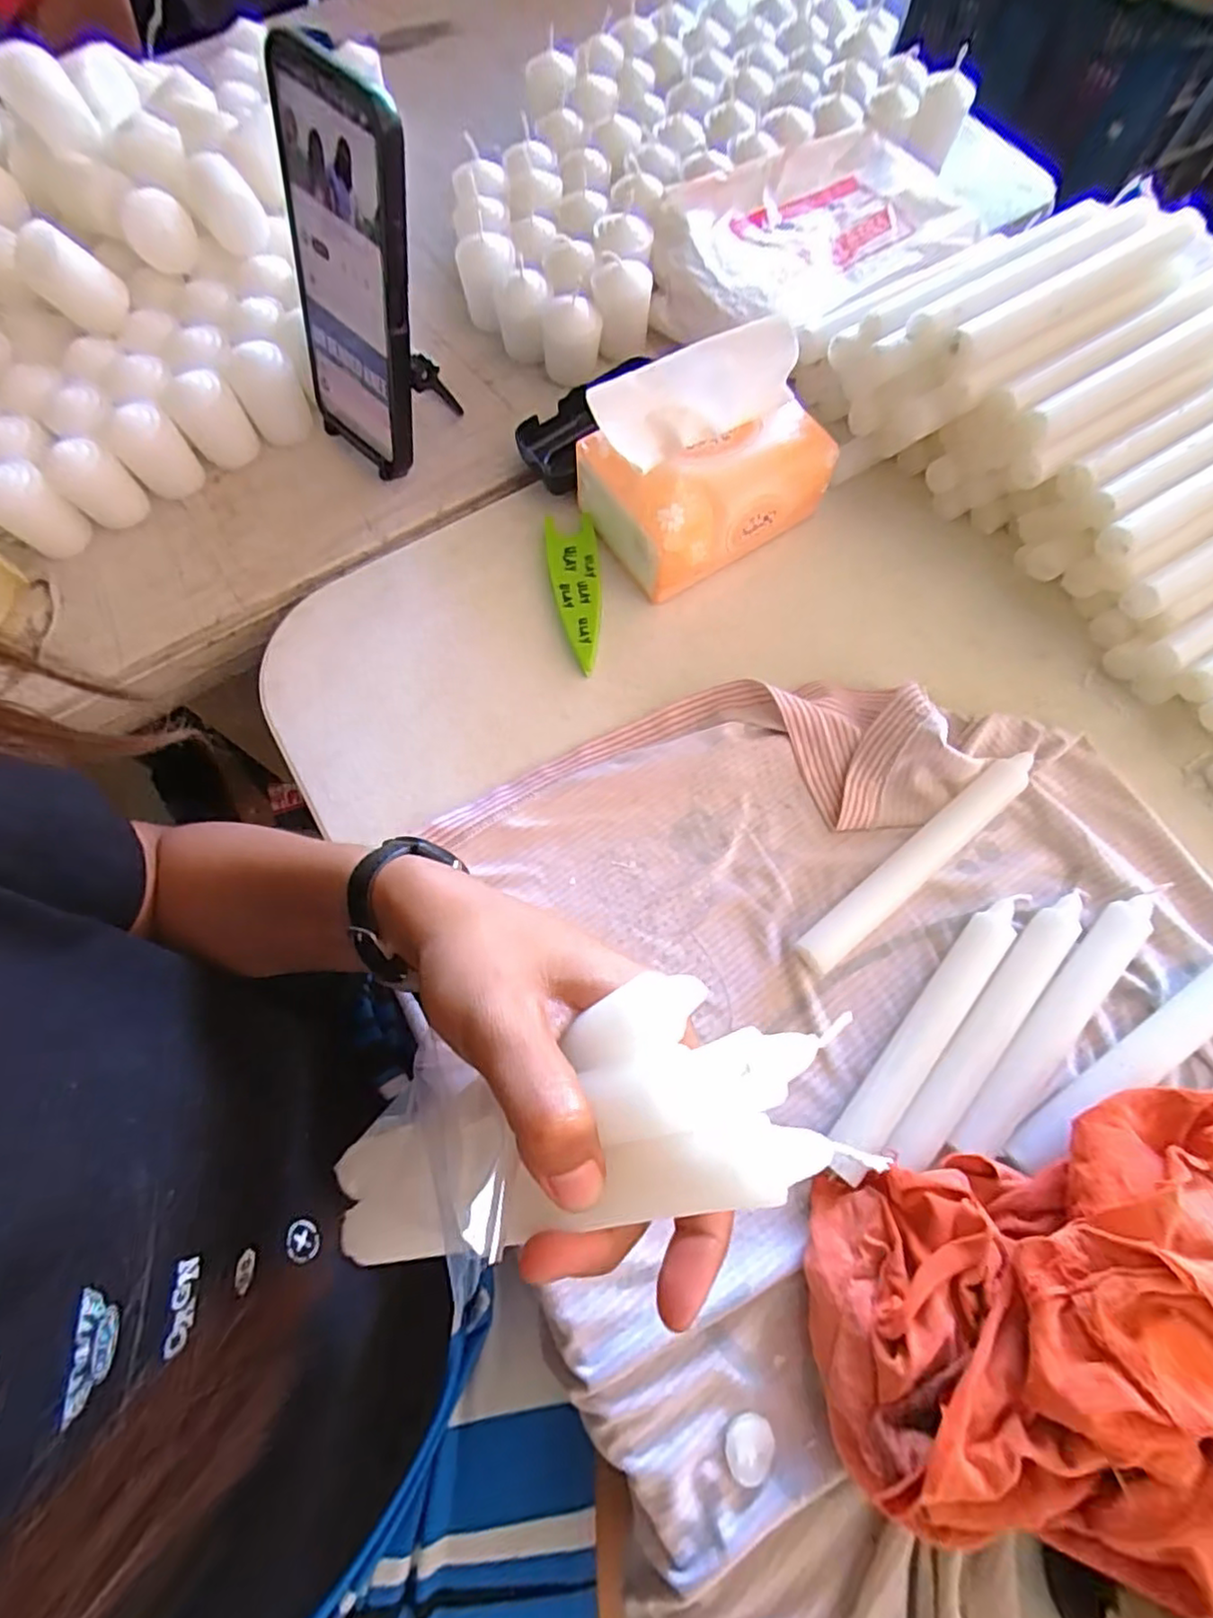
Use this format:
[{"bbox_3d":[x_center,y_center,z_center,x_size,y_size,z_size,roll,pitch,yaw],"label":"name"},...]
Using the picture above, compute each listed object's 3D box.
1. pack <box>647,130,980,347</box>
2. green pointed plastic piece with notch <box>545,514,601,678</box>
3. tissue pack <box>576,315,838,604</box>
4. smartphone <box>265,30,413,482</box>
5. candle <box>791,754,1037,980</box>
[{"bbox_3d":[0.144,-0.391,0.433,0.248,0.032,0.139,-23,71,-6],"label":"pack"},{"bbox_3d":[-0.017,-0.131,0.376,0.031,0.007,0.102,-11,72,4],"label":"green pointed plastic piece with notch"},{"bbox_3d":[0.057,-0.199,0.364,0.127,0.077,0.095,-32,73,-9],"label":"tissue pack"},{"bbox_3d":[-0.138,-0.271,0.330,0.086,0.168,0.018,41,54,11],"label":"smartphone"},{"bbox_3d":[0.159,0.025,0.319,0.158,0.017,0.019,-39,74,-11],"label":"candle"}]

